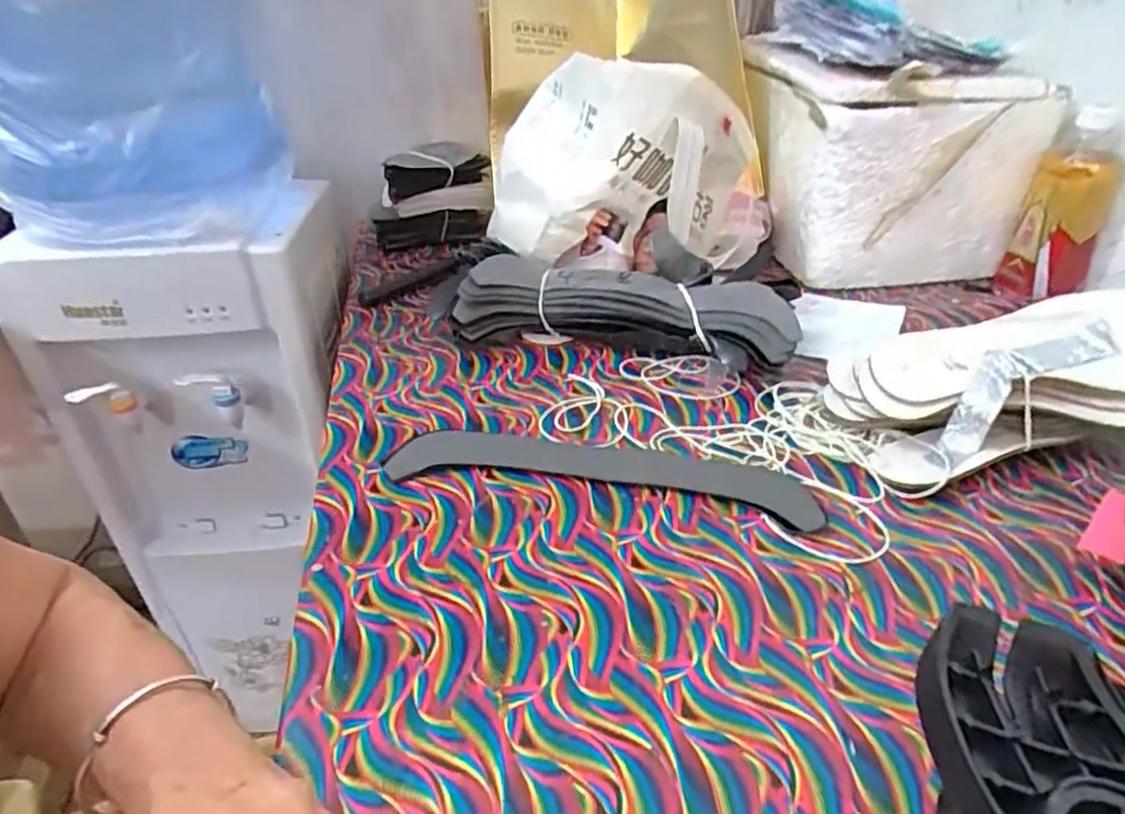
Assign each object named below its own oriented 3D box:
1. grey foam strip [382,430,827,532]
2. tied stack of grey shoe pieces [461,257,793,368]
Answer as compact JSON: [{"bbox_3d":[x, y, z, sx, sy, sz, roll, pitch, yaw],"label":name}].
[{"bbox_3d":[0.025,0.044,0.490,0.294,0.011,0.058,6,34,9],"label":"grey foam strip"},{"bbox_3d":[0.057,-0.087,0.629,0.298,0.068,0.094,5,34,8],"label":"tied stack of grey shoe pieces"}]

